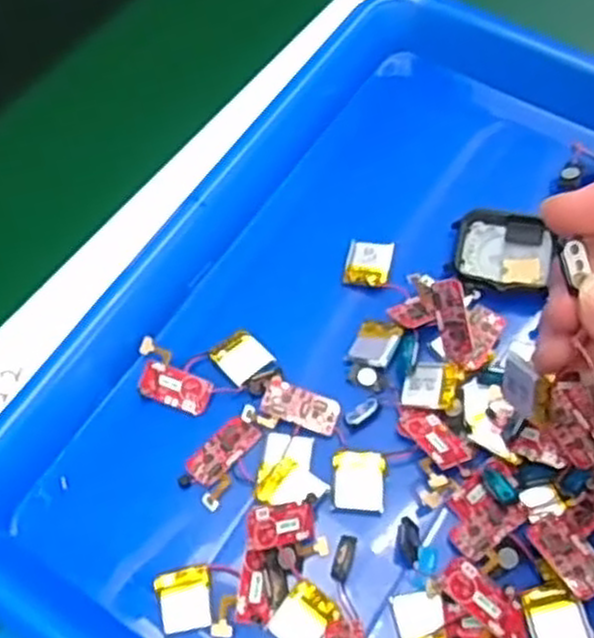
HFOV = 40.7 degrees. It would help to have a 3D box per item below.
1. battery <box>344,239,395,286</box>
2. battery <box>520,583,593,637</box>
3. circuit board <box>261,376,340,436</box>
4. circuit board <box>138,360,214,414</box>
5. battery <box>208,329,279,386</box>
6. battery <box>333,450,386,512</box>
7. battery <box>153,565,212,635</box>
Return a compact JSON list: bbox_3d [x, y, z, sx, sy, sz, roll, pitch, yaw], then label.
[{"bbox_3d":[0.031,-0.024,0.347,0.020,0.004,0.020,8,68,13],"label":"battery"},{"bbox_3d":[0.089,0.102,0.274,0.019,0.008,0.022,-12,63,-3],"label":"battery"},{"bbox_3d":[0.002,0.034,0.317,0.030,0.007,0.017,15,65,11],"label":"circuit board"},{"bbox_3d":[-0.049,0.028,0.326,0.030,0.006,0.015,17,65,11],"label":"circuit board"},{"bbox_3d":[-0.023,0.016,0.332,0.020,0.008,0.023,-38,67,-15],"label":"battery"},{"bbox_3d":[0.023,0.061,0.301,0.019,0.006,0.022,-1,63,3],"label":"battery"},{"bbox_3d":[-0.040,0.100,0.285,0.019,0.004,0.021,-13,63,-4],"label":"battery"}]

